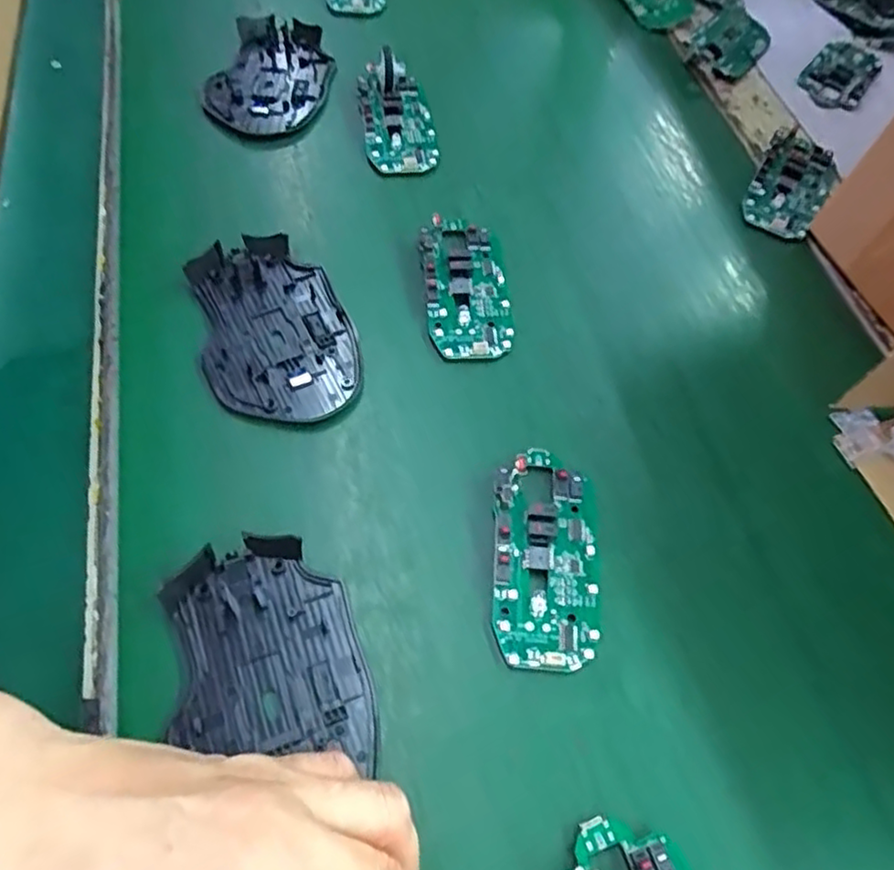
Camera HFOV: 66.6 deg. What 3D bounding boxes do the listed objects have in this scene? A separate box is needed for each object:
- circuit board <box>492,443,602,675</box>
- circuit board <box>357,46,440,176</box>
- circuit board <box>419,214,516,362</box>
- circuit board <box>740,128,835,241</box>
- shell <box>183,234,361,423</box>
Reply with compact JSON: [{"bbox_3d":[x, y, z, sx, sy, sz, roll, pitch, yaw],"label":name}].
[{"bbox_3d":[0.043,0.051,0.296,0.046,0.010,0.097,4,61,-2],"label":"circuit board"},{"bbox_3d":[-0.032,-0.208,0.437,0.045,0.023,0.085,-7,62,-8],"label":"circuit board"},{"bbox_3d":[0.011,-0.081,0.370,0.045,0.009,0.090,-4,62,-7],"label":"circuit board"},{"bbox_3d":[0.219,-0.158,0.434,0.045,0.014,0.085,27,63,10],"label":"circuit board"},{"bbox_3d":[-0.087,-0.056,0.346,0.073,0.012,0.108,-13,63,-11],"label":"shell"}]

